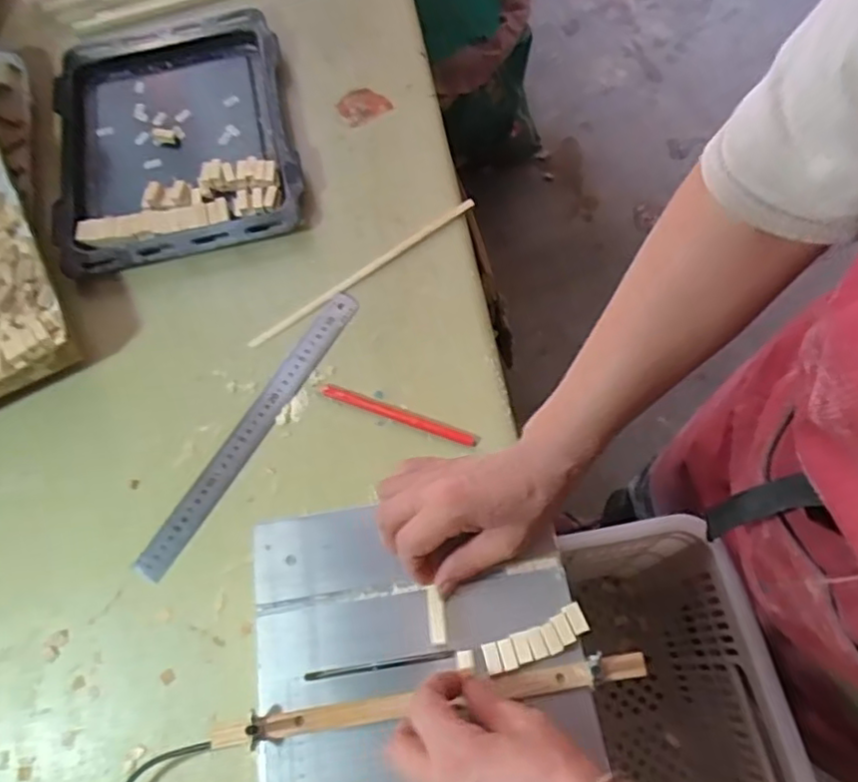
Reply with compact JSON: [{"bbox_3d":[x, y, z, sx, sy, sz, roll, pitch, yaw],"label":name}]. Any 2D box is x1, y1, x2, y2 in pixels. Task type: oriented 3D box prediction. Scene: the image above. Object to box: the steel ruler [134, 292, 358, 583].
[{"bbox_3d":[-0.171,0.034,0.641,0.033,0.006,0.327,30,73,10],"label":"steel ruler"}]

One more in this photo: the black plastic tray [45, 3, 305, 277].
[{"bbox_3d":[-0.302,-0.297,0.772,0.269,0.047,0.336,-13,66,-2],"label":"black plastic tray"}]

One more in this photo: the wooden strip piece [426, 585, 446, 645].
[{"bbox_3d":[0.005,0.161,0.466,0.013,0.007,0.037,-8,69,0],"label":"wooden strip piece"}]

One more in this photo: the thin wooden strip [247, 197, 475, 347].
[{"bbox_3d":[-0.069,-0.130,0.700,0.287,0.011,0.012,-34,68,-12],"label":"thin wooden strip"}]

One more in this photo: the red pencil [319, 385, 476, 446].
[{"bbox_3d":[-0.033,0.023,0.633,0.160,0.009,0.011,19,68,12],"label":"red pencil"}]

